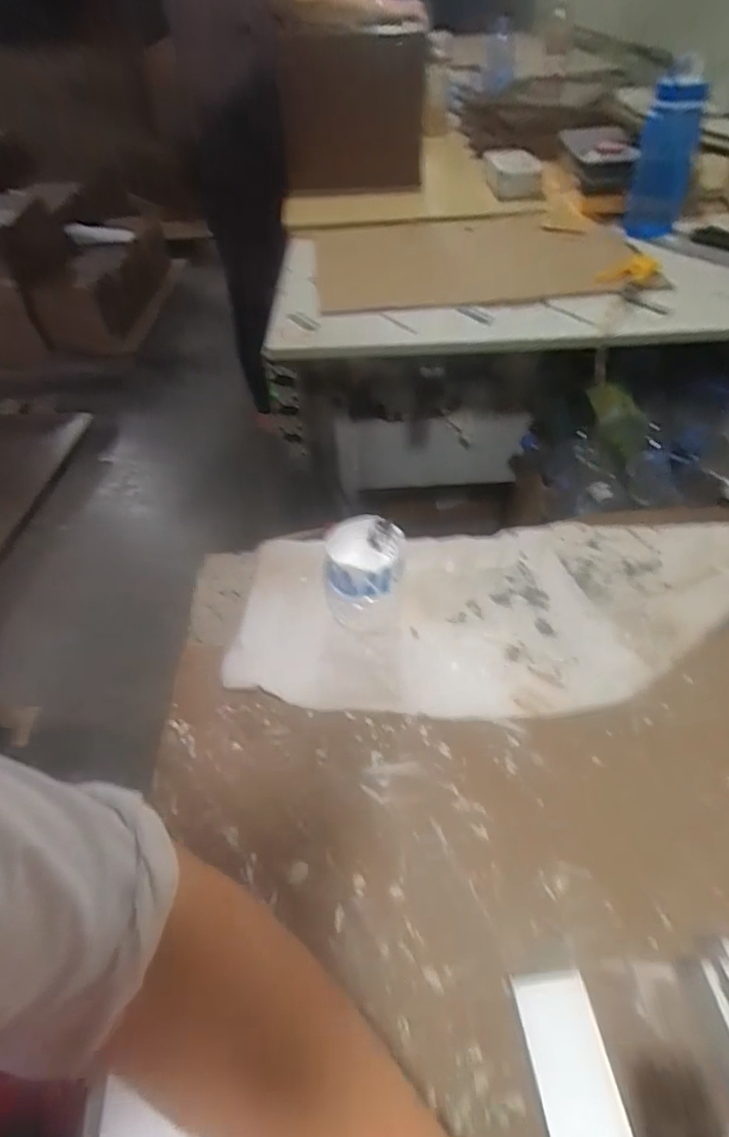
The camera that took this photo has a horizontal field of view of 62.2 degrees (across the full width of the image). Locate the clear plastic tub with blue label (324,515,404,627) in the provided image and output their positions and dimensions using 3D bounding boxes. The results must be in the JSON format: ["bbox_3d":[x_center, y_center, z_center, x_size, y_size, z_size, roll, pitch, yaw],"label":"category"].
[{"bbox_3d":[0.000,0.005,0.525,0.066,0.077,0.065,-2,46,2],"label":"clear plastic tub with blue label"}]

